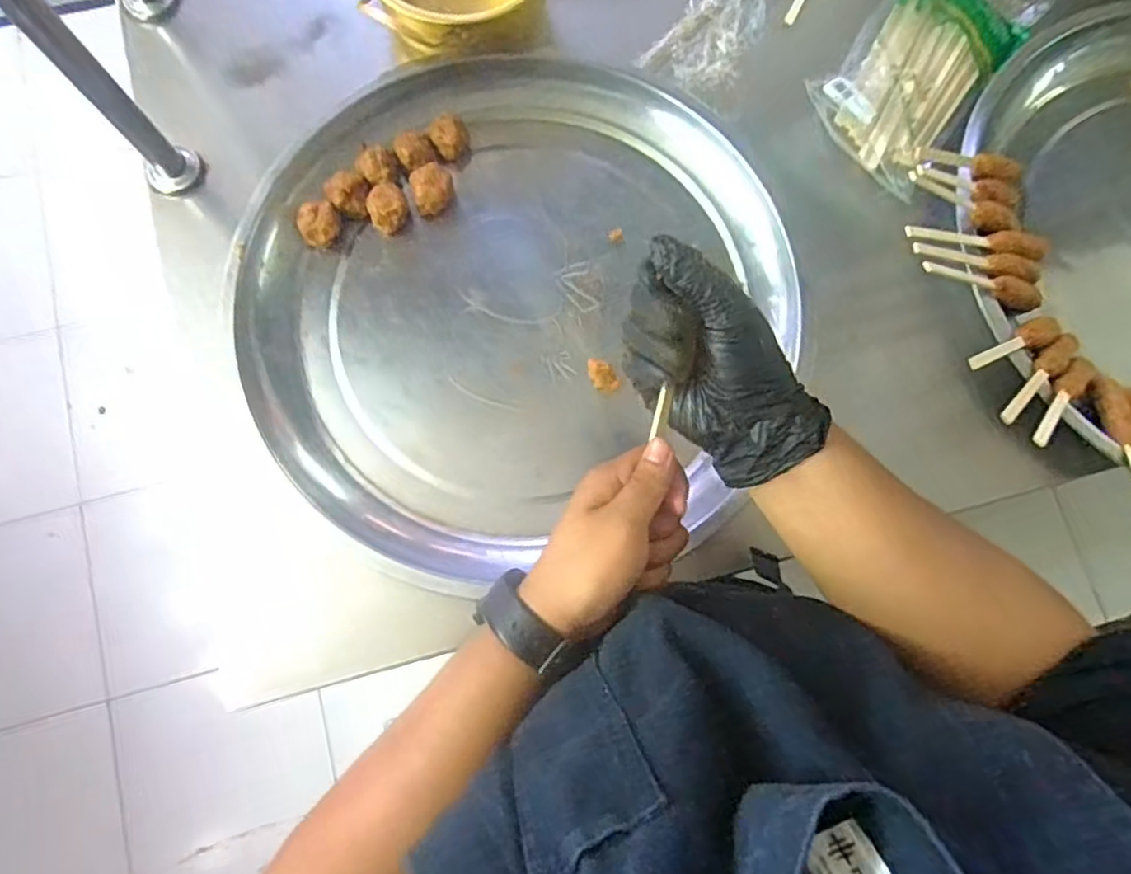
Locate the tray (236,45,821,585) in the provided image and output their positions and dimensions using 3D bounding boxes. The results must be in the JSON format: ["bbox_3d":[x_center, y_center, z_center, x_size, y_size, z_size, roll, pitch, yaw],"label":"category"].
[{"bbox_3d":[-0.038,-0.116,0.572,0.459,0.040,0.453,-14,79,-4],"label":"tray"}]

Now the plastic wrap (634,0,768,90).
[{"bbox_3d":[0.155,-0.405,0.647,0.076,0.013,0.170,38,80,6],"label":"plastic wrap"}]

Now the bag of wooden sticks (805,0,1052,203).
[{"bbox_3d":[0.342,-0.363,0.628,0.135,0.038,0.274,36,80,6],"label":"bag of wooden sticks"}]

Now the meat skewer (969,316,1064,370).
[{"bbox_3d":[0.378,-0.079,0.546,0.115,0.020,0.024,-21,79,-18],"label":"meat skewer"}]

